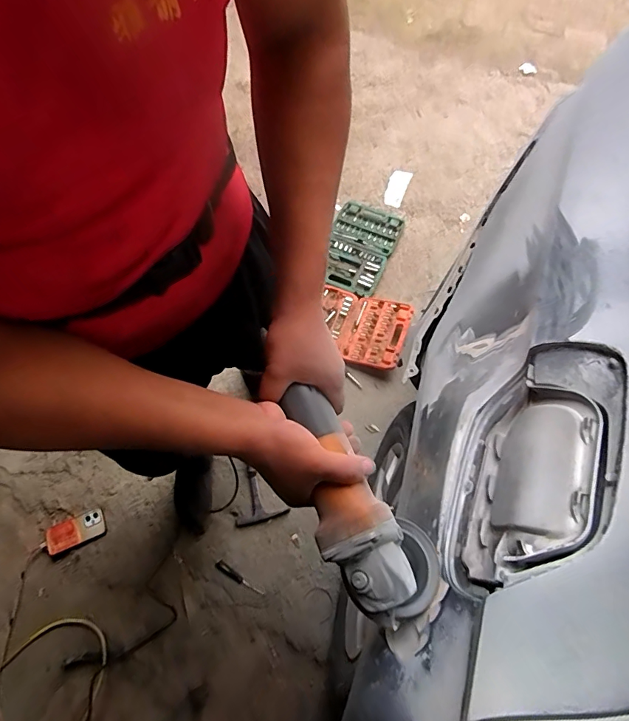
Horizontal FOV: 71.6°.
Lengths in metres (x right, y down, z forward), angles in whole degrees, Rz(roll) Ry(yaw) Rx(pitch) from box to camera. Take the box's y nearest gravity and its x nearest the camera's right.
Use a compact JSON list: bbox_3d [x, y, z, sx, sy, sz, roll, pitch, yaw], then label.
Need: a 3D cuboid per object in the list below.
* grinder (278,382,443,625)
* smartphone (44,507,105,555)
[{"bbox_3d":[0.041,0.144,0.437,0.098,0.074,0.258,-28,82,-12],"label":"grinder"},{"bbox_3d":[-0.684,0.485,1.246,0.151,0.013,0.080,-22,60,-16],"label":"smartphone"}]

